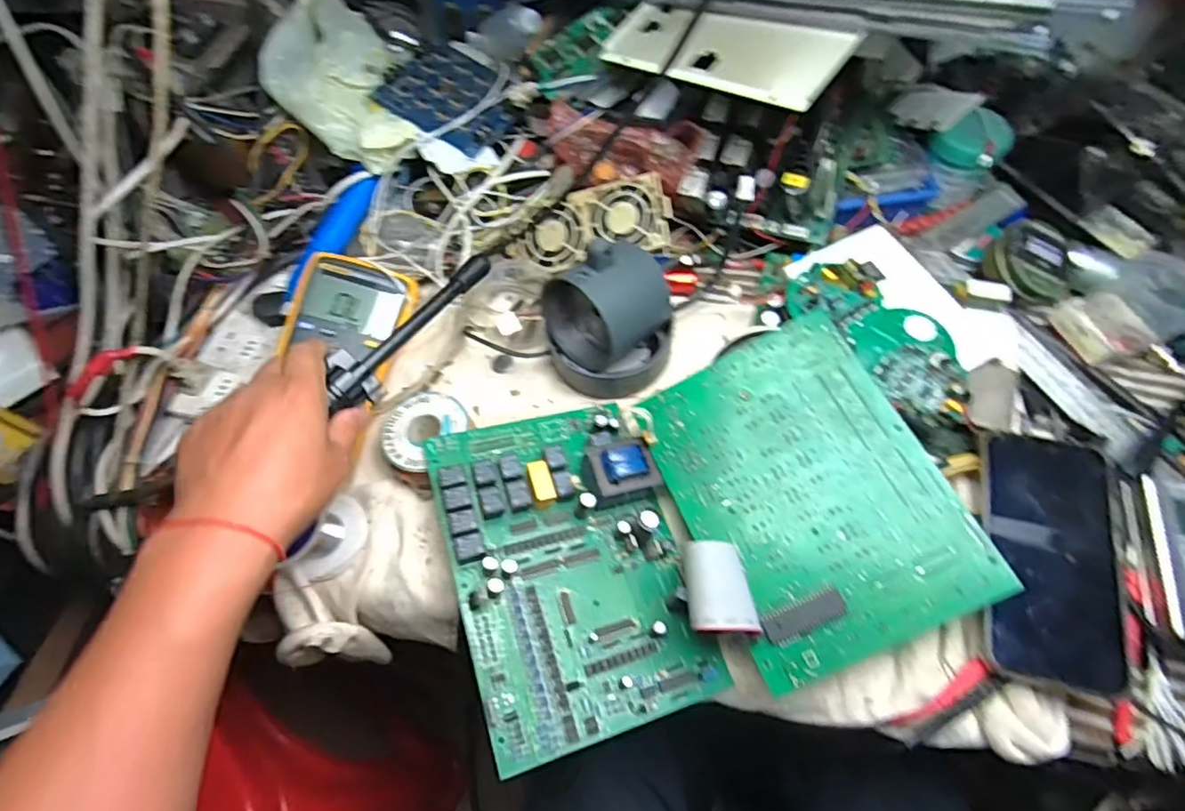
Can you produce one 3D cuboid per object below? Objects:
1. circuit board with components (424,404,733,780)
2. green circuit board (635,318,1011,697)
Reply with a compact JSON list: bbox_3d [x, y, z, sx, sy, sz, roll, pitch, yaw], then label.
[{"bbox_3d":[-0.012,0.099,0.406,0.162,0.043,0.228,-11,63,-20],"label":"circuit board with components"},{"bbox_3d":[0.143,0.056,0.404,0.156,0.007,0.214,-28,66,7],"label":"green circuit board"}]

